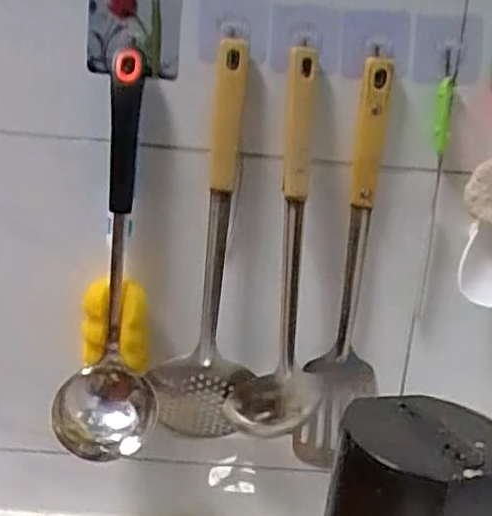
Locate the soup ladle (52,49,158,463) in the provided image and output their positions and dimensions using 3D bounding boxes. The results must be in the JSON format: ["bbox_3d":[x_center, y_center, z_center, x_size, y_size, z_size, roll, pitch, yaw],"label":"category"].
[{"bbox_3d":[-0.109,0.001,0.544,0.079,0.312,0.076,1,16,-14],"label":"soup ladle"}]

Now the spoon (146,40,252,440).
[{"bbox_3d":[-0.027,0.002,0.578,0.090,0.349,0.048,6,15,4],"label":"spoon"}]

